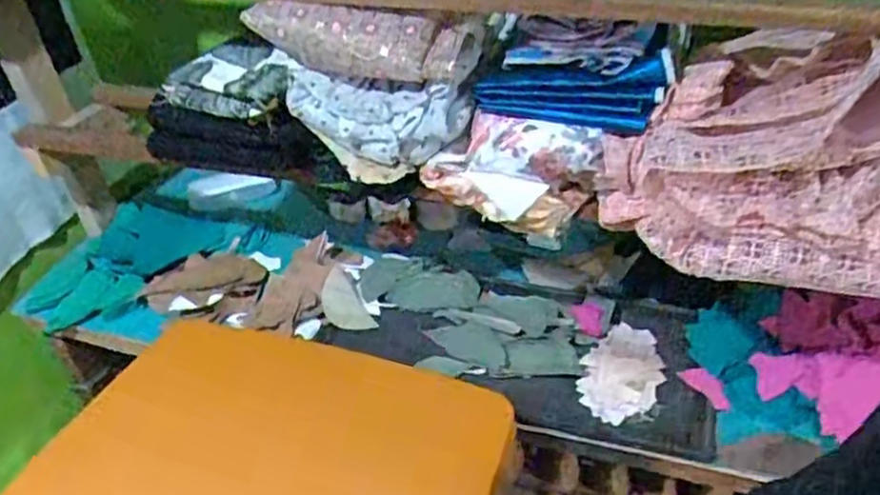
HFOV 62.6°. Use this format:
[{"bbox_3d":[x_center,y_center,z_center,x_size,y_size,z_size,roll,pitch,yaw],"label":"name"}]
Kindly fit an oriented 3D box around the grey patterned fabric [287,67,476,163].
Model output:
[{"bbox_3d":[-0.077,-0.146,0.816,0.216,0.086,0.055,8,40,17],"label":"grey patterned fabric"}]

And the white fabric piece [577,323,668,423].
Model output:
[{"bbox_3d":[0.237,0.157,0.927,0.096,0.014,0.168,18,43,27],"label":"white fabric piece"}]

